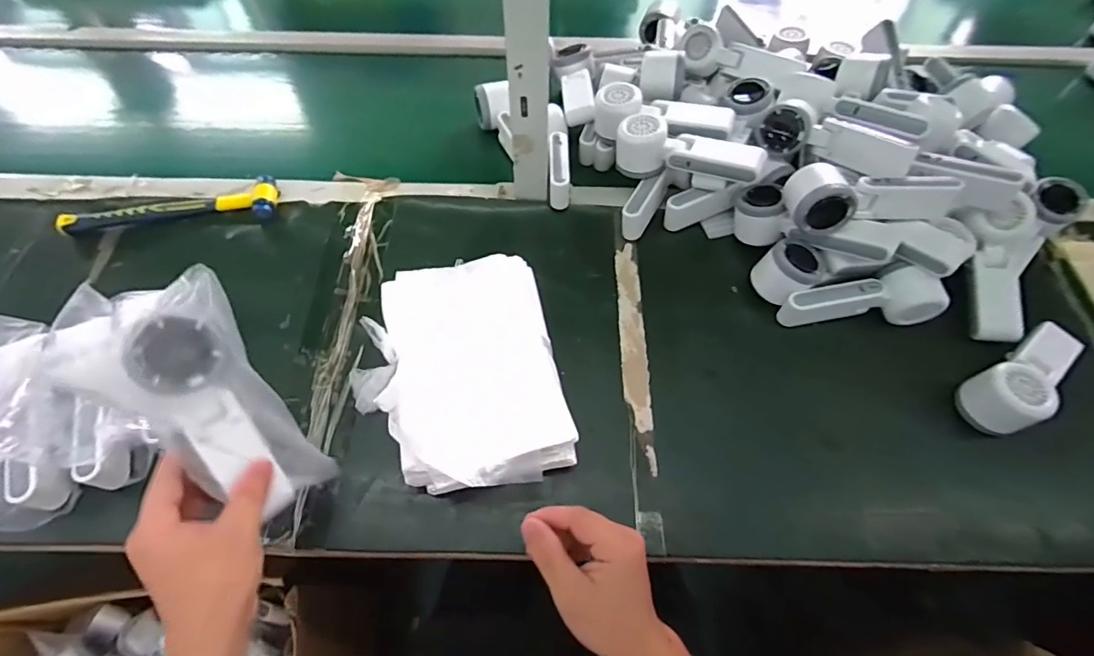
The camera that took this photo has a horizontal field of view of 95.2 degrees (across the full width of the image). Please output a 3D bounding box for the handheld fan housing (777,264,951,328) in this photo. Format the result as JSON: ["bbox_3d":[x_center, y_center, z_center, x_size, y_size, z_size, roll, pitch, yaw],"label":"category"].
[{"bbox_3d":[0.334,-0.032,0.542,0.158,0.070,0.052,4,61,0],"label":"handheld fan housing"}]

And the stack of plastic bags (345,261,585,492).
[{"bbox_3d":[-0.089,0.043,0.488,0.195,0.059,0.228,-12,62,-9],"label":"stack of plastic bags"}]

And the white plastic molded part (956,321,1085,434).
[{"bbox_3d":[0.480,0.050,0.498,0.156,0.082,0.059,-26,65,-16],"label":"white plastic molded part"}]

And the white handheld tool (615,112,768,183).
[{"bbox_3d":[0.162,-0.201,0.581,0.160,0.056,0.056,22,62,12],"label":"white handheld tool"}]

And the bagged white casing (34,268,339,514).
[{"bbox_3d":[-0.239,0.054,0.372,0.098,0.208,0.042,-44,32,-22],"label":"bagged white casing"}]

